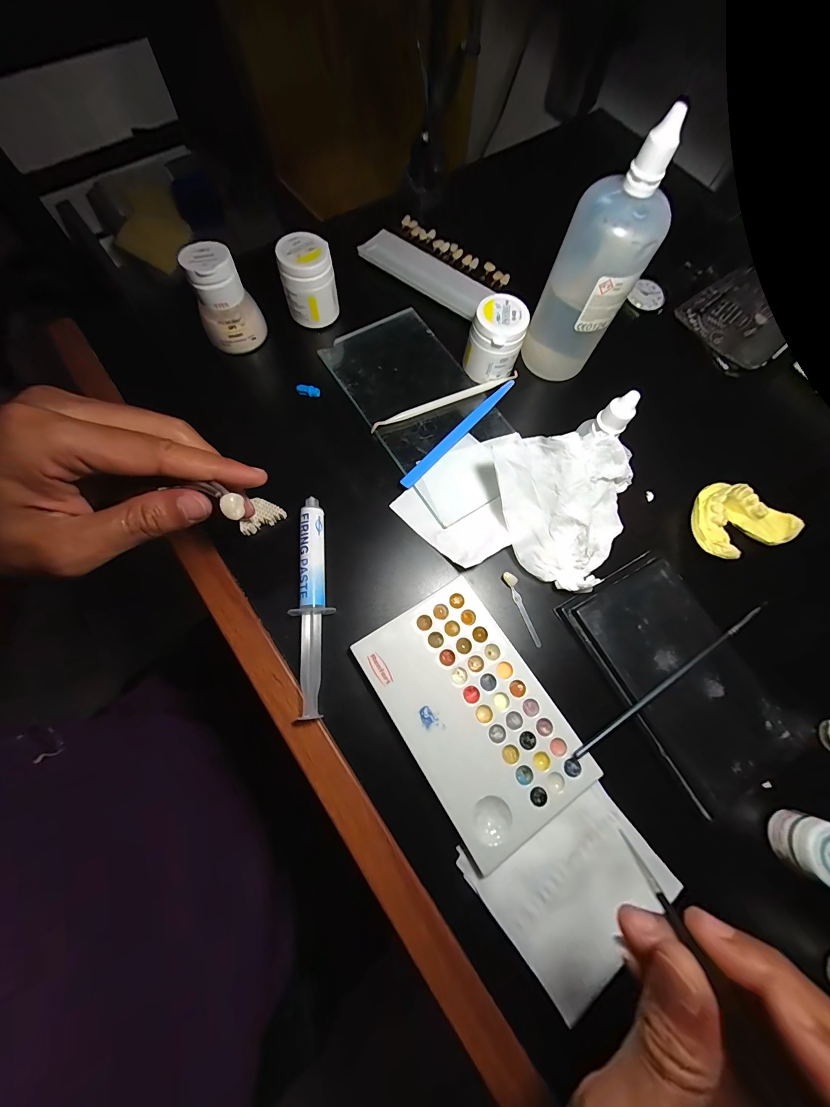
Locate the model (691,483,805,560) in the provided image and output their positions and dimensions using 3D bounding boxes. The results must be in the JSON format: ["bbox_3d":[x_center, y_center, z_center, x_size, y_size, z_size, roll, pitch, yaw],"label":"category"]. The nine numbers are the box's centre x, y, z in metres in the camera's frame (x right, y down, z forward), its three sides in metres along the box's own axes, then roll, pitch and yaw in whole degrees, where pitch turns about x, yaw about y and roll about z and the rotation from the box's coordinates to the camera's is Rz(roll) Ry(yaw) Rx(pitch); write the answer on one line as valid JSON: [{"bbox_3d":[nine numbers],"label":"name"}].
[{"bbox_3d":[0.250,-0.028,0.283,0.074,0.022,0.057,-16,74,-8],"label":"model"}]

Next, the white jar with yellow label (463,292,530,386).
[{"bbox_3d":[0.065,-0.175,0.300,0.042,0.051,0.042,1,72,-2],"label":"white jar with yellow label"}]

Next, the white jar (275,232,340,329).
[{"bbox_3d":[-0.090,-0.227,0.308,0.043,0.057,0.040,1,72,-2],"label":"white jar"}]

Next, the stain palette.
[{"bbox_3d":[0.037,0.101,0.235,0.092,0.008,0.149,-31,76,-12],"label":"stain palette"}]

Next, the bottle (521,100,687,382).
[{"bbox_3d":[0.128,-0.198,0.264,0.051,0.145,0.055,-12,73,-6],"label":"bottle"}]

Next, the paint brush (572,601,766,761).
[{"bbox_3d":[0.172,0.083,0.240,0.172,0.007,0.006,-31,76,-11],"label":"paint brush"}]

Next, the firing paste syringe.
[{"bbox_3d":[-0.069,0.032,0.248,0.023,0.013,0.146,-3,72,-4],"label":"firing paste syringe"}]

